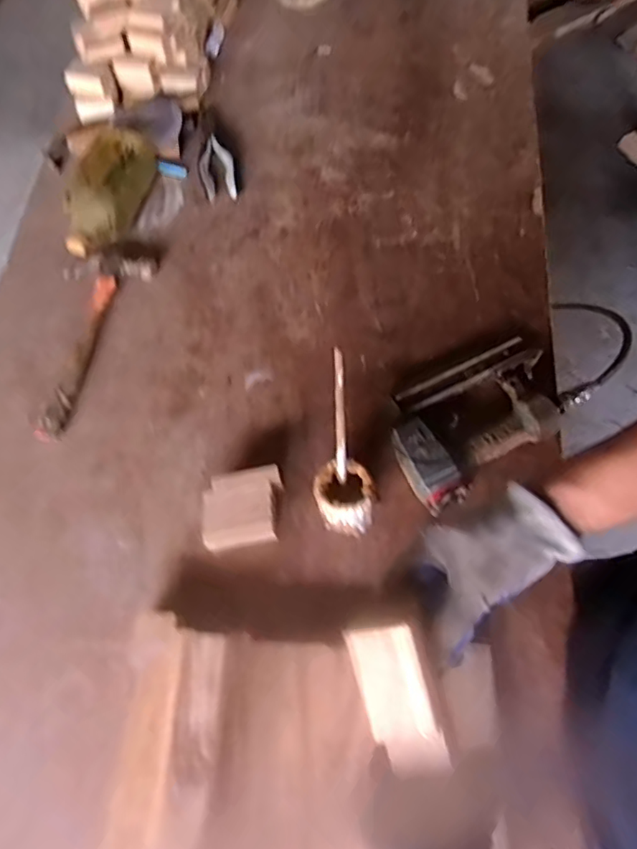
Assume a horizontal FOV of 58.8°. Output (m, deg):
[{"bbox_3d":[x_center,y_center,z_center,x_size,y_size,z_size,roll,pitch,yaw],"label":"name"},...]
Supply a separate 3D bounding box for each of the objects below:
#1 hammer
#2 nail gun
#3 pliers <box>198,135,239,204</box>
[{"bbox_3d":[-0.328,-0.136,0.800,0.081,0.029,0.326,19,69,11],"label":"hammer"},{"bbox_3d":[0.201,-0.018,0.707,0.256,0.056,0.151,-32,69,-11],"label":"nail gun"},{"bbox_3d":[-0.164,-0.418,0.917,0.059,0.015,0.129,-8,67,-1],"label":"pliers"}]

